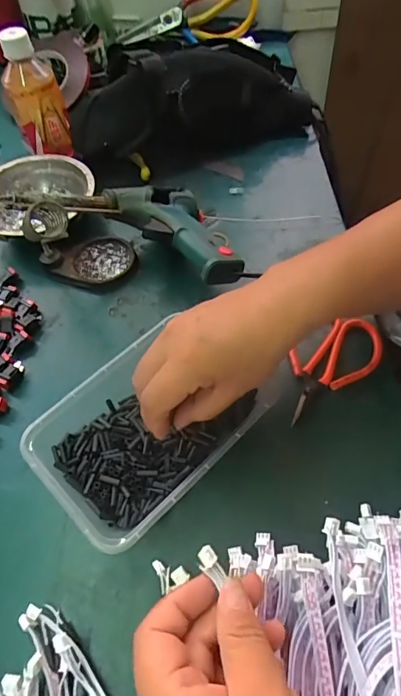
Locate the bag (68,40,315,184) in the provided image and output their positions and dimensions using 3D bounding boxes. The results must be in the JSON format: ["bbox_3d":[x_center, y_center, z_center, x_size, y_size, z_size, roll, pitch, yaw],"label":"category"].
[{"bbox_3d":[-0.006,-0.277,0.494,0.271,0.114,0.039,-19,57,-10],"label":"bag"}]

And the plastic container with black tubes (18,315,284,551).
[{"bbox_3d":[-0.037,0.056,0.323,0.112,0.034,0.159,37,65,25],"label":"plastic container with black tubes"}]

